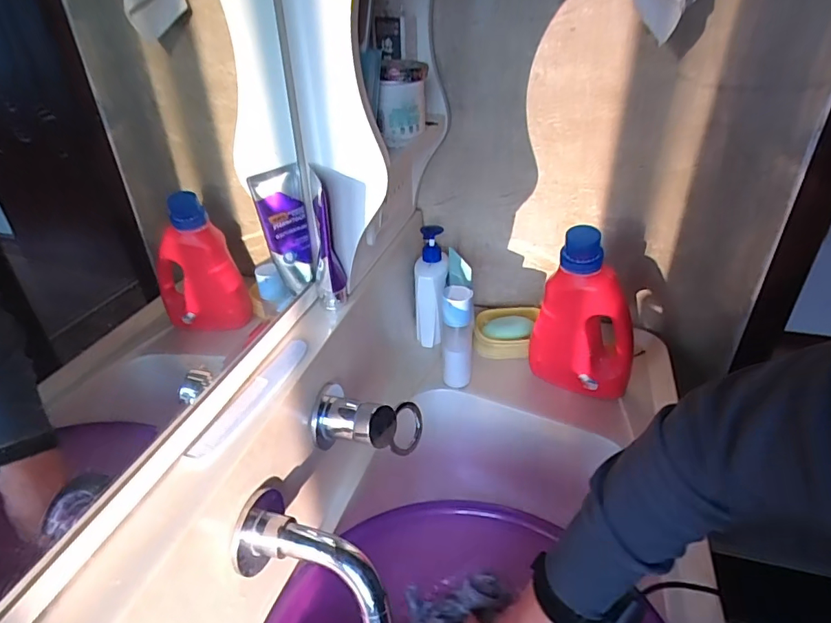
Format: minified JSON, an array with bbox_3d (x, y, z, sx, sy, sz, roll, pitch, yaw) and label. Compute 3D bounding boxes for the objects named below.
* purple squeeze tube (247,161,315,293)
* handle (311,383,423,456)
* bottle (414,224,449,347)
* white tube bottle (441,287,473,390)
[{"bbox_3d":[-0.142,-0.088,0.552,0.052,0.134,0.024,-9,33,-11],"label":"purple squeeze tube"},{"bbox_3d":[-0.052,0.123,0.543,0.113,0.061,0.063,2,32,7],"label":"handle"},{"bbox_3d":[0.026,-0.035,0.806,0.053,0.192,0.062,-3,32,-2],"label":"bottle"},{"bbox_3d":[0.061,0.044,0.735,0.042,0.169,0.035,3,33,8],"label":"white tube bottle"}]

